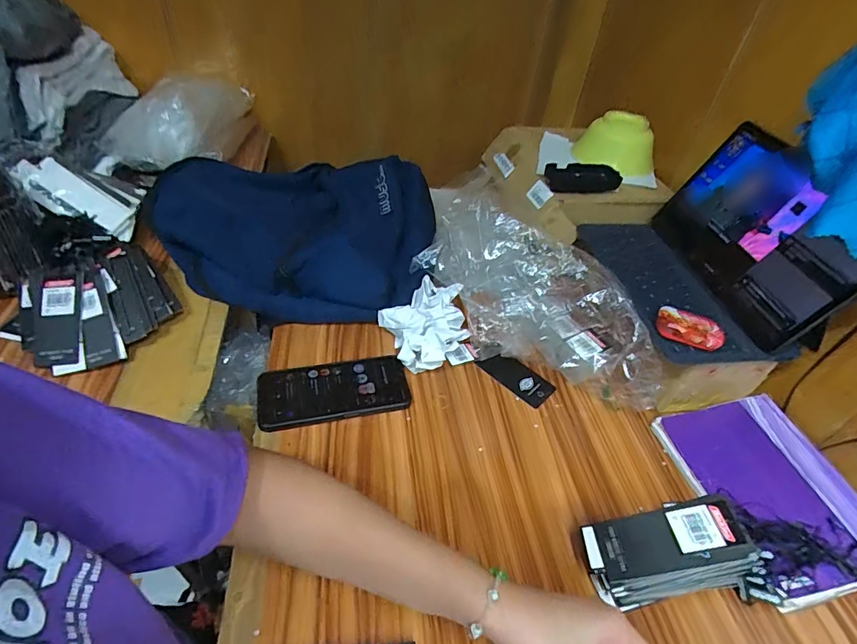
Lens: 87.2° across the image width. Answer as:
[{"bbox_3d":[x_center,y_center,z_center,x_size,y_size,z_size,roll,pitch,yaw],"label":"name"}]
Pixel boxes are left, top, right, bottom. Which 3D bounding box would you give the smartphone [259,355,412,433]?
[{"bbox_3d":[-0.110,0.079,0.528,0.168,0.016,0.077,-6,43,-15],"label":"smartphone"}]

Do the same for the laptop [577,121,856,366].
[{"bbox_3d":[0.329,-0.098,0.539,0.178,0.155,0.269,-2,44,-11],"label":"laptop"}]

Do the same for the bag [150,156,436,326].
[{"bbox_3d":[-0.217,-0.148,0.683,0.408,0.104,0.305,8,43,-1],"label":"bag"}]

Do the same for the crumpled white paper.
[{"bbox_3d":[0.000,0.006,0.597,0.111,0.056,0.133,26,45,20],"label":"crumpled white paper"}]

